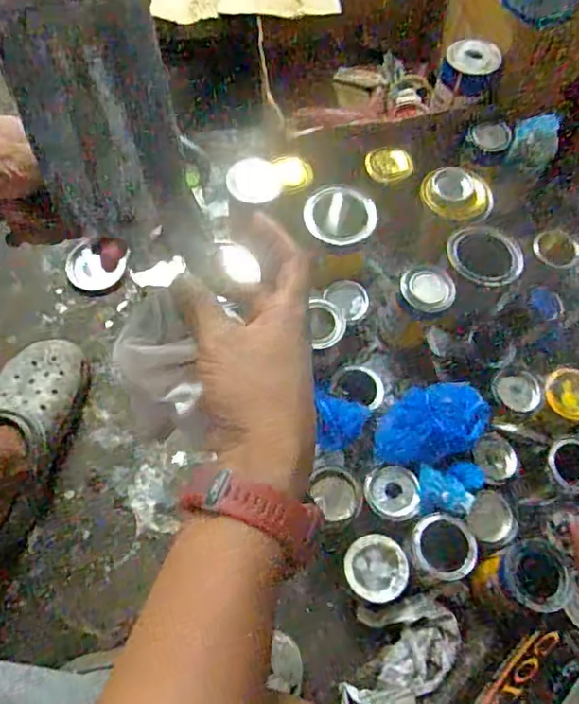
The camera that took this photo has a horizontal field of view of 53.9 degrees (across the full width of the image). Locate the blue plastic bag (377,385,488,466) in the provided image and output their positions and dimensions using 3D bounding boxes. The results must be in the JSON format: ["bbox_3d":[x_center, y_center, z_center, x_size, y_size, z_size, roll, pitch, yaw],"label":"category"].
[{"bbox_3d":[0.177,0.091,0.728,0.140,0.050,0.092,-14,66,-10],"label":"blue plastic bag"}]

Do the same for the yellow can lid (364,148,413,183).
[{"bbox_3d":[0.151,-0.287,0.865,0.071,0.015,0.057,10,74,-2],"label":"yellow can lid"}]

